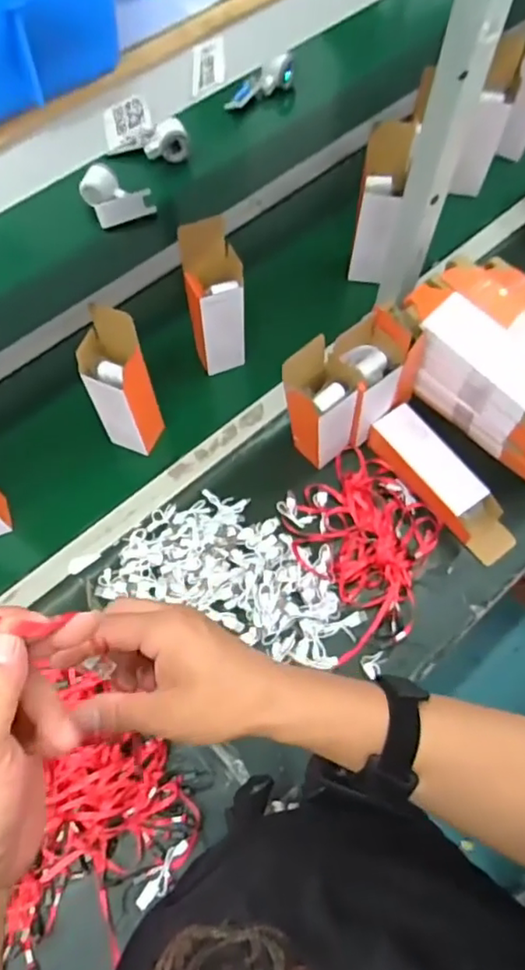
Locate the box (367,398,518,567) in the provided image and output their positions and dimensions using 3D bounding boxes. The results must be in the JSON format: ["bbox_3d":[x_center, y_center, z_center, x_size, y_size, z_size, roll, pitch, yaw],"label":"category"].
[{"bbox_3d":[0.253,-0.005,0.827,0.072,0.050,0.251,-32,70,-14],"label":"box"}]

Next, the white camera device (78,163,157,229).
[{"bbox_3d":[-0.267,-0.526,1.070,0.109,0.067,0.101,-23,68,-11],"label":"white camera device"}]

